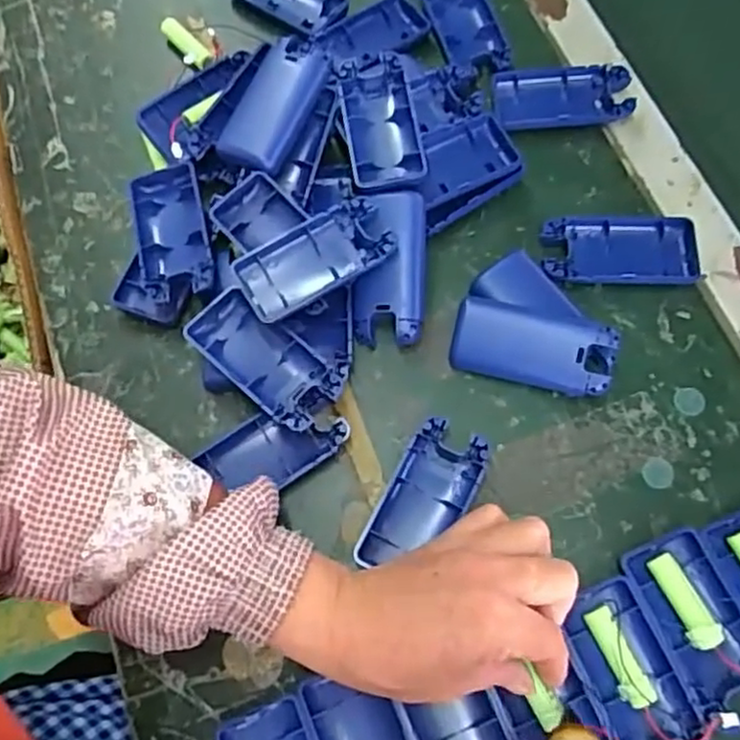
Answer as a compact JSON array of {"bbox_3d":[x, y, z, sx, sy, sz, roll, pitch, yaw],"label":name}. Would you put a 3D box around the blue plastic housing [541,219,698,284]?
[{"bbox_3d":[0.156,-0.072,0.428,0.097,0.015,0.044,2,69,3],"label":"blue plastic housing"}]

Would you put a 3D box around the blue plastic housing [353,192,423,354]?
[{"bbox_3d":[0.012,-0.062,0.411,0.040,0.020,0.092,5,89,4],"label":"blue plastic housing"}]

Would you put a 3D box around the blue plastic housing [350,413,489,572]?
[{"bbox_3d":[0.030,0.073,0.382,0.043,0.014,0.088,28,72,12],"label":"blue plastic housing"}]

